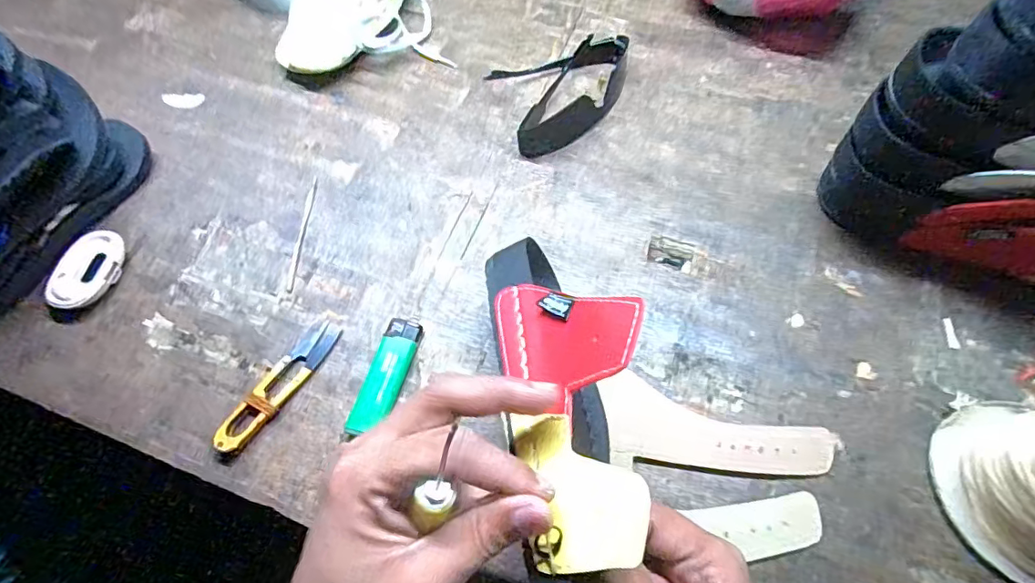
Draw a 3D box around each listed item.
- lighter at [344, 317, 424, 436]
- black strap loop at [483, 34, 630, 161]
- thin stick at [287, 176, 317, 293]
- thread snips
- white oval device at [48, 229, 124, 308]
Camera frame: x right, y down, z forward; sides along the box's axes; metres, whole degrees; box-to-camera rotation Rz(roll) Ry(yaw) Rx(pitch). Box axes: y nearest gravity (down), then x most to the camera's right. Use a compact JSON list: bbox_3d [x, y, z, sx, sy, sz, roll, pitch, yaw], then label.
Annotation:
[{"bbox_3d":[-0.087,0.056,0.351,0.024,0.013,0.078,14,64,8],"label":"lighter"},{"bbox_3d":[0.048,-0.174,0.461,0.127,0.029,0.092,-22,64,-9],"label":"black strap loop"},{"bbox_3d":[-0.169,-0.048,0.416,0.006,0.004,0.104,0,63,2],"label":"thin stick"},{"bbox_3d":[-0.157,0.060,0.351,0.025,0.013,0.101,29,67,15],"label":"thread snips"},{"bbox_3d":[-0.316,-0.015,0.393,0.035,0.020,0.063,6,63,5],"label":"white oval device"}]

